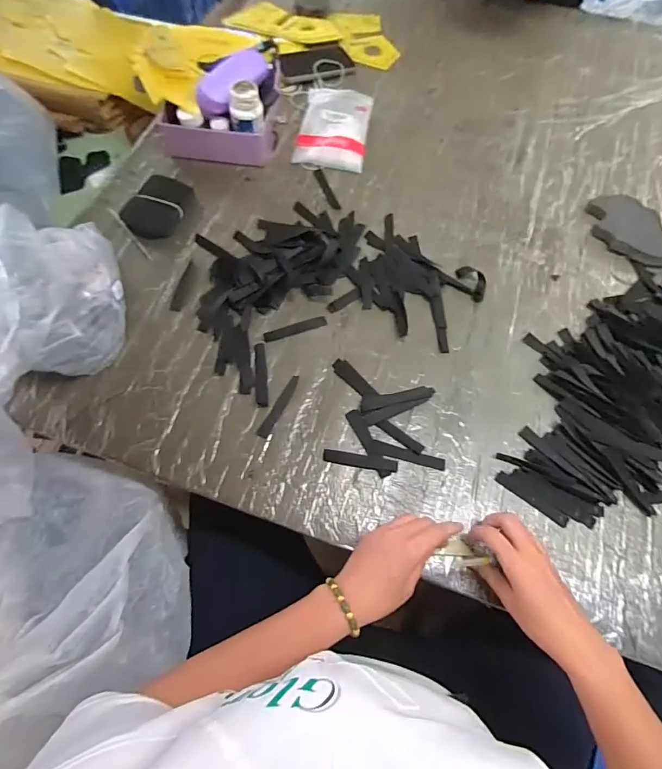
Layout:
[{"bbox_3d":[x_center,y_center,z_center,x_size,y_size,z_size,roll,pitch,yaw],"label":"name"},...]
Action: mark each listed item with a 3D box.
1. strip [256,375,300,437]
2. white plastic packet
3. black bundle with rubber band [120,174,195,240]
[{"bbox_3d":[-0.067,0.028,0.563,0.015,0.004,0.093,24,68,10],"label":"strip"},{"bbox_3d":[0.006,-0.454,0.766,0.118,0.028,0.174,8,66,3],"label":"white plastic packet"},{"bbox_3d":[-0.270,-0.282,0.676,0.080,0.030,0.122,22,67,9],"label":"black bundle with rubber band"}]

